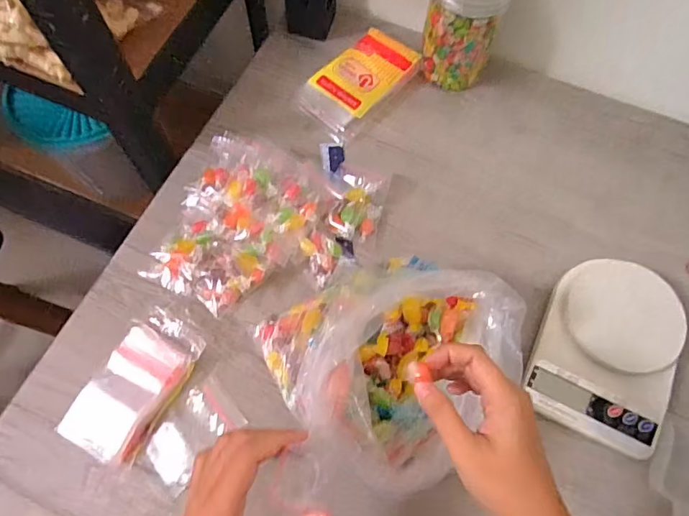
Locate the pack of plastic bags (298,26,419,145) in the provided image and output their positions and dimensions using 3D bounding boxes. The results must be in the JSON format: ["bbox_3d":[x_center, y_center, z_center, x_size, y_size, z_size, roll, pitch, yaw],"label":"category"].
[{"bbox_3d":[0.019,-0.227,0.611,0.149,0.022,0.091,-41,74,-16],"label":"pack of plastic bags"}]

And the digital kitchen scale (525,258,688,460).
[{"bbox_3d":[0.260,0.091,0.478,0.125,0.044,0.168,24,69,9],"label":"digital kitchen scale"}]

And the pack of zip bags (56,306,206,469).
[{"bbox_3d":[-0.198,0.119,0.462,0.074,0.027,0.136,28,70,10],"label":"pack of zip bags"}]

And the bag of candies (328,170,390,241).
[{"bbox_3d":[0.011,-0.060,0.547,0.065,0.036,0.090,13,68,4],"label":"bag of candies"}]

